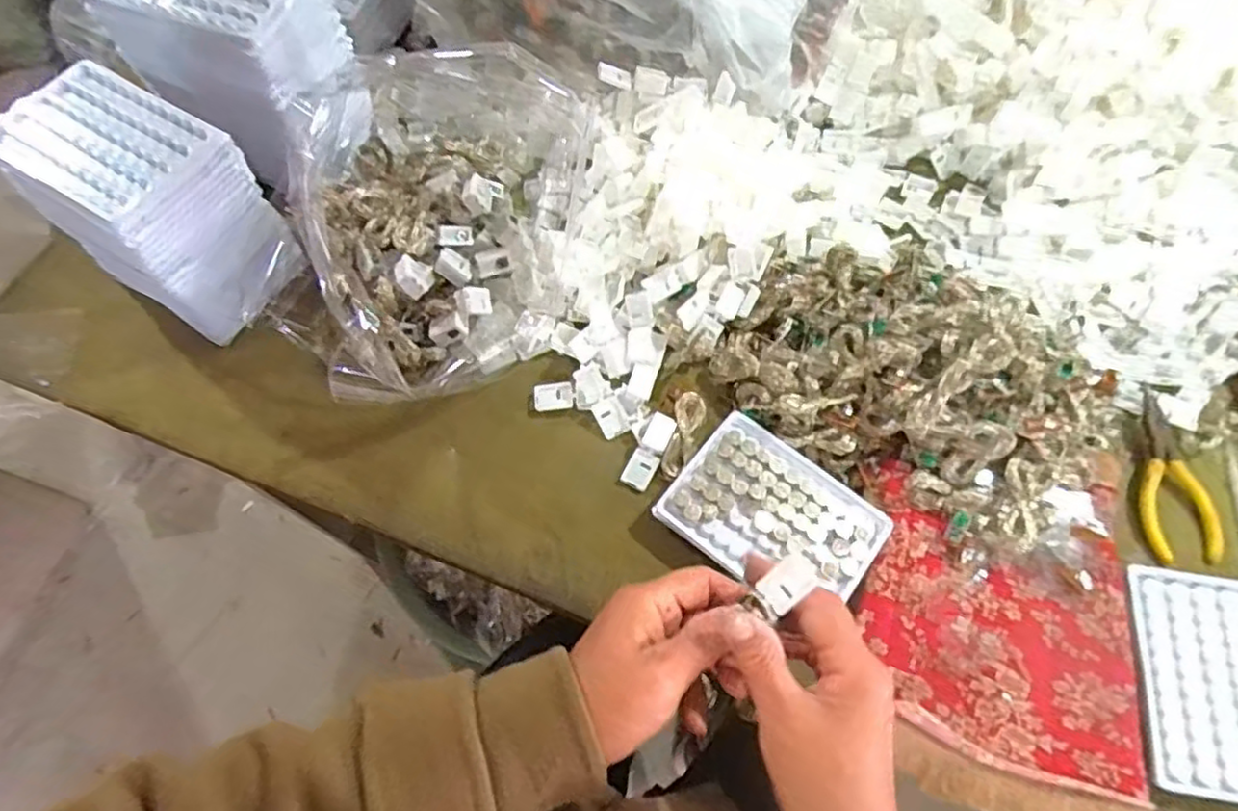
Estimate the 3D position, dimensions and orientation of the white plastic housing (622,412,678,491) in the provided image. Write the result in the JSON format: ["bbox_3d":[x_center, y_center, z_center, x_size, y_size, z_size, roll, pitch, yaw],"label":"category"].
[{"bbox_3d":[0.022,0.032,0.474,0.020,0.006,0.055,26,83,10],"label":"white plastic housing"}]

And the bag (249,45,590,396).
[{"bbox_3d":[-0.134,-0.152,0.515,0.204,0.084,0.336,8,66,2],"label":"bag"}]

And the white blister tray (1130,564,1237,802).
[{"bbox_3d":[0.367,0.168,0.414,0.096,0.006,0.129,10,67,3],"label":"white blister tray"}]

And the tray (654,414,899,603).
[{"bbox_3d":[0.103,0.073,0.447,0.129,0.012,0.093,37,71,14],"label":"tray"}]

